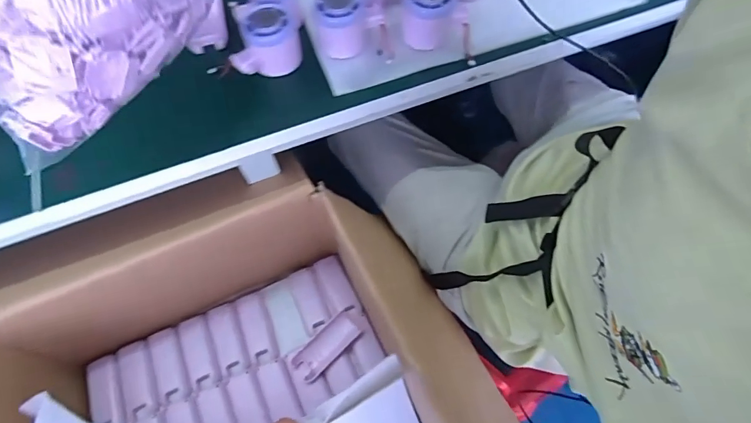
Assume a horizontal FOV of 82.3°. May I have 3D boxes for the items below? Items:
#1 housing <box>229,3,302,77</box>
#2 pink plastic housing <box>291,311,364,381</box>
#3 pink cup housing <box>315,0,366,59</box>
[{"bbox_3d":[-0.123,-0.188,0.477,0.076,0.053,0.060,-18,64,-6],"label":"housing"},{"bbox_3d":[-0.070,0.191,0.616,0.103,0.023,0.046,-42,69,-16],"label":"pink plastic housing"},{"bbox_3d":[-0.037,-0.208,0.477,0.050,0.059,0.052,-10,64,-3],"label":"pink cup housing"}]

